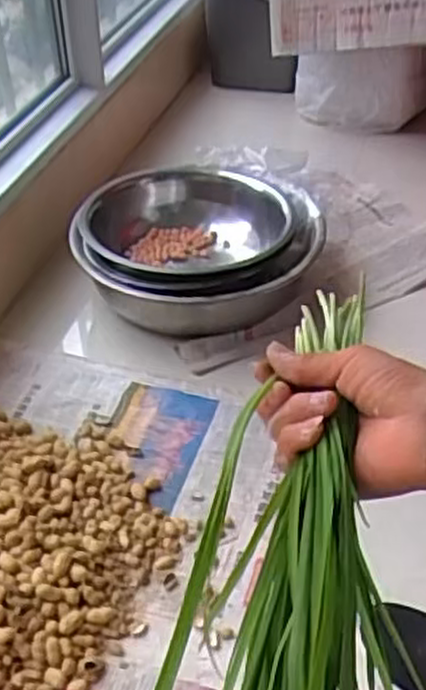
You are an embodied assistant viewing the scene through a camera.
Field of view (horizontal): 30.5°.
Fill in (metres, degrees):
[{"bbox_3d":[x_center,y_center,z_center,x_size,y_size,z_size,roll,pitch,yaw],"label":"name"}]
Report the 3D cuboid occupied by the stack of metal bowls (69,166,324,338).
[{"bbox_3d":[-0.020,-0.156,1.173,0.351,0.124,0.339,7,41,9],"label":"stack of metal bowls"}]

